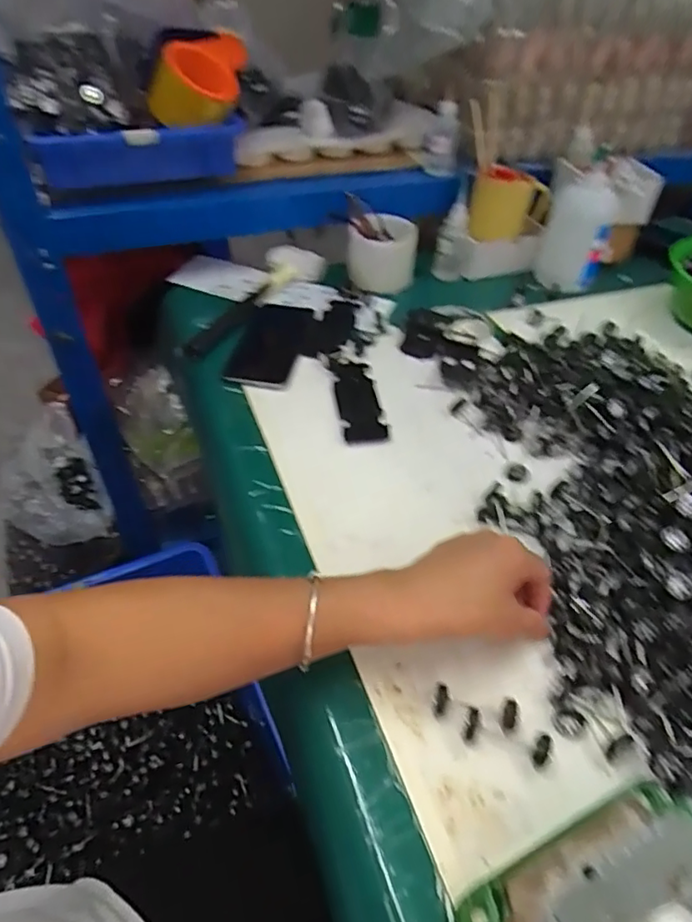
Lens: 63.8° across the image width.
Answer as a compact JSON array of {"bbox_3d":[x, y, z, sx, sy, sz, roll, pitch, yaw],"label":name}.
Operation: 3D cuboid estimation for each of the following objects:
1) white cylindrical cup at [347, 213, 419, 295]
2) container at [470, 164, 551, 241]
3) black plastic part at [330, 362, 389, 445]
[{"bbox_3d":[0.047,-0.281,0.757,0.090,0.068,0.077,-32,55,-29],"label":"white cylindrical cup"},{"bbox_3d":[0.229,-0.357,0.780,0.106,0.074,0.088,13,46,9],"label":"container"},{"bbox_3d":[0.011,-0.066,0.590,0.041,0.005,0.124,-6,46,-6],"label":"black plastic part"}]

